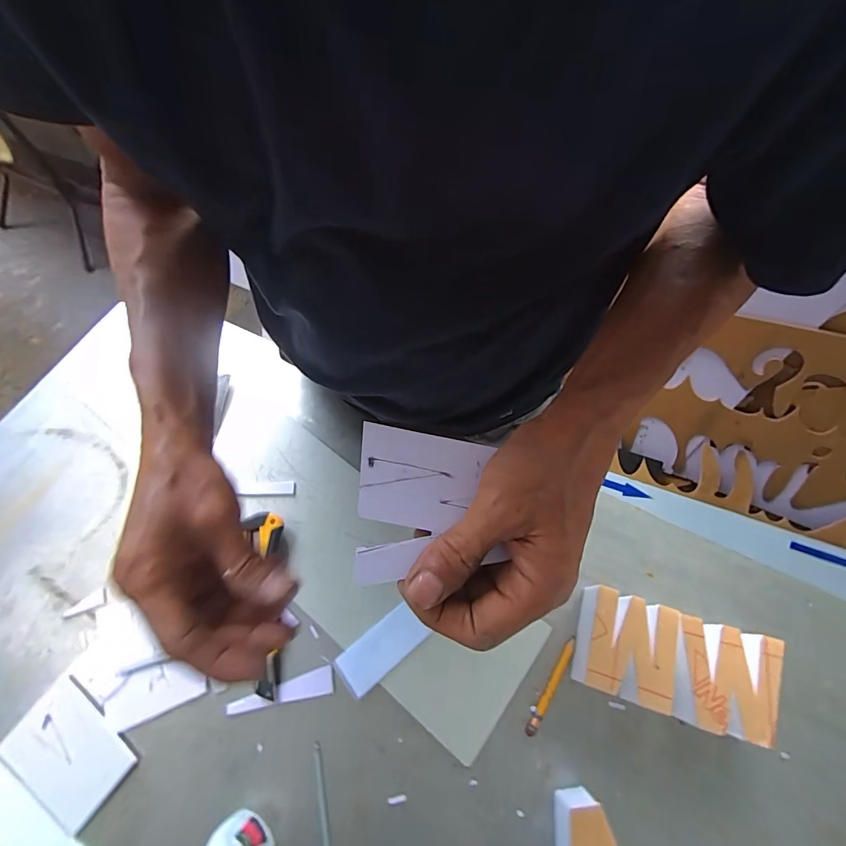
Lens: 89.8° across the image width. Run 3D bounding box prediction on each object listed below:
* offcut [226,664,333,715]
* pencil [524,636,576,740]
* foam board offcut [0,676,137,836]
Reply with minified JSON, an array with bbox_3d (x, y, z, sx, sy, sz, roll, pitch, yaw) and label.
[{"bbox_3d":[-0.130,0.248,0.387,0.095,0.006,0.021,-16,66,-6],"label":"offcut"},{"bbox_3d":[0.116,0.237,0.384,0.009,0.009,0.089,29,69,13],"label":"pencil"},{"bbox_3d":[-0.310,0.288,0.370,0.102,0.005,0.069,32,70,14],"label":"foam board offcut"}]

